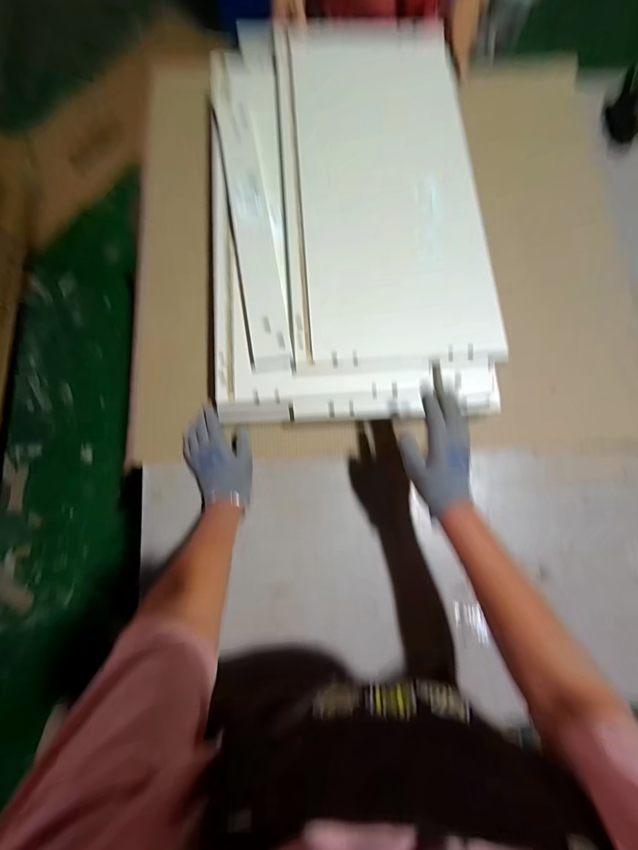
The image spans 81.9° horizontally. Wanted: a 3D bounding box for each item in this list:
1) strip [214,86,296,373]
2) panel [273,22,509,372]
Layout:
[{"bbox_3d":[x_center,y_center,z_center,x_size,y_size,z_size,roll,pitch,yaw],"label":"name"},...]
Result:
[{"bbox_3d":[-0.114,-0.347,0.618,0.064,0.009,0.545,-9,78,-4],"label":"strip"},{"bbox_3d":[0.106,-0.439,0.648,0.334,0.033,0.704,-4,77,-2],"label":"panel"}]

